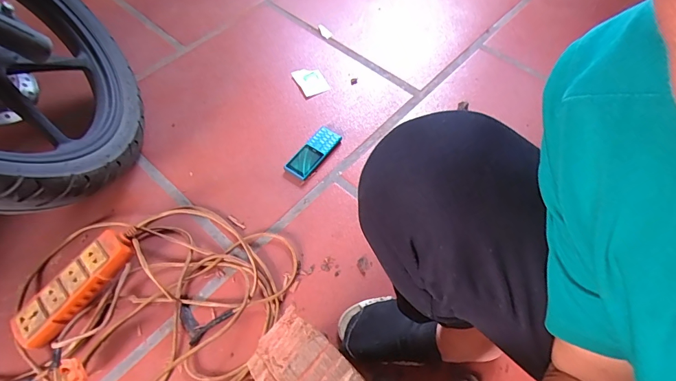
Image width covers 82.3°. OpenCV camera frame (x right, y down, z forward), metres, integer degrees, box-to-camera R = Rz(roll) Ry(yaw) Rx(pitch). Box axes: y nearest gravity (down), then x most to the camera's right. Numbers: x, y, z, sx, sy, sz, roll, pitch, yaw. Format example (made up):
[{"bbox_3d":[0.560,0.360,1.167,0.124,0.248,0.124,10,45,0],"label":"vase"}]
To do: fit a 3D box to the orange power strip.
[{"bbox_3d":[-0.396,0.141,0.587,0.060,0.031,0.209,39,80,20],"label":"orange power strip"}]

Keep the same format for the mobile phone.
[{"bbox_3d":[-0.049,-0.076,0.765,0.057,0.018,0.127,31,64,16],"label":"mobile phone"}]

